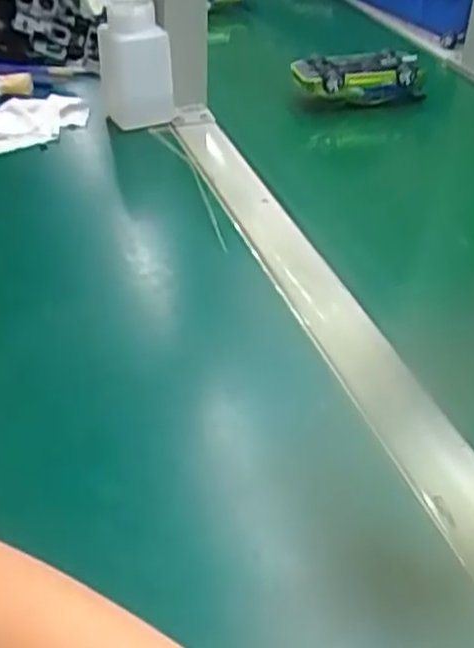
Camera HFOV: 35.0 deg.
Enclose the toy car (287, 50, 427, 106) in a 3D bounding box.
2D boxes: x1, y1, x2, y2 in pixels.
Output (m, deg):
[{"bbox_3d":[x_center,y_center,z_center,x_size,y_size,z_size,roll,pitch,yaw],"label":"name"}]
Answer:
[{"bbox_3d":[0.119,-0.242,0.744,0.127,0.037,0.049,-11,41,-15],"label":"toy car"}]

